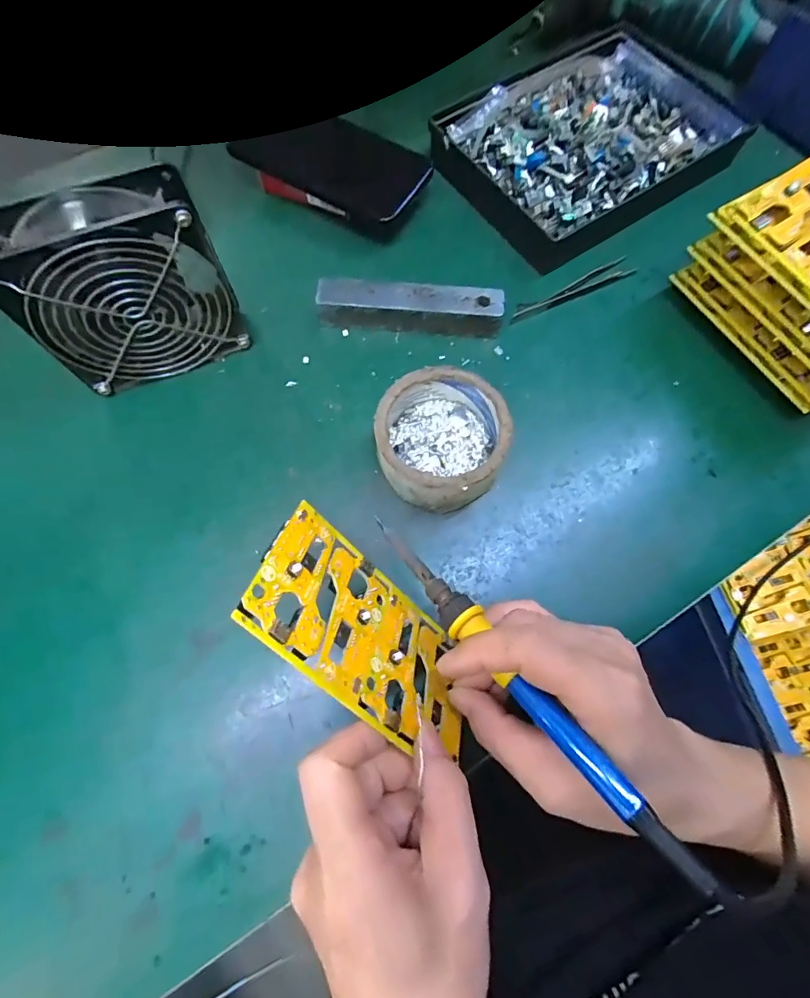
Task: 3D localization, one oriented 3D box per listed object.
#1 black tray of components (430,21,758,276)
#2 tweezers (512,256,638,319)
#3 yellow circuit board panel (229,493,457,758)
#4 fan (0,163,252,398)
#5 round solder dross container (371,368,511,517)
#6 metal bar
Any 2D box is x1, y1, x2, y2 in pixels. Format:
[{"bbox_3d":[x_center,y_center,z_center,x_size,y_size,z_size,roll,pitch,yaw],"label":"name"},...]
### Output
[{"bbox_3d":[0.157,-0.319,0.415,0.230,0.040,0.183,-37,76,-13],"label":"black tray of components"},{"bbox_3d":[0.138,-0.171,0.380,0.108,0.010,0.016,-24,74,-9],"label":"tweezers"},{"bbox_3d":[-0.016,0.067,0.236,0.134,0.004,0.078,45,32,-21],"label":"yellow circuit board panel"},{"bbox_3d":[-0.177,-0.133,0.304,0.117,0.117,0.047,-23,74,-9],"label":"fan"},{"bbox_3d":[0.023,-0.039,0.314,0.085,0.045,0.085,1,71,-2],"label":"round solder dross container"},{"bbox_3d":[0.005,-0.145,0.359,0.136,0.029,0.026,5,71,0],"label":"metal bar"}]

